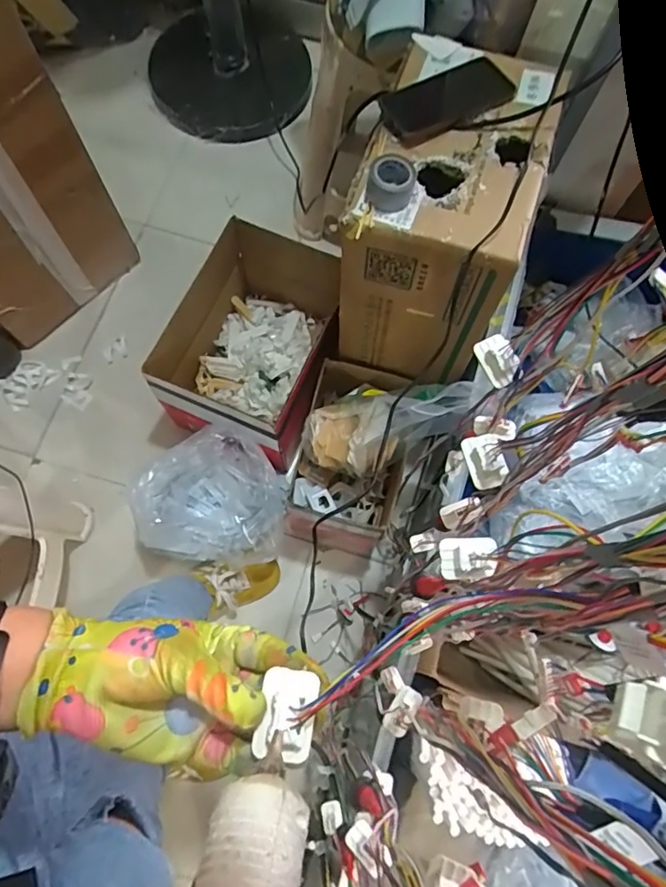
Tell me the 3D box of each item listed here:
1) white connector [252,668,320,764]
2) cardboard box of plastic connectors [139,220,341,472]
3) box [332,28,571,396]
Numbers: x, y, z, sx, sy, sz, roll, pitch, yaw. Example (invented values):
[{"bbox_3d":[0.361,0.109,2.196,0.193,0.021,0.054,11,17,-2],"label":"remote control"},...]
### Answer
[{"bbox_3d":[-0.022,0.135,0.271,0.024,0.015,0.038,10,73,1],"label":"white connector"},{"bbox_3d":[-0.145,-0.185,1.061,0.296,0.211,0.372,20,73,4],"label":"cardboard box of plastic connectors"},{"bbox_3d":[0.155,-0.331,0.823,0.218,0.317,0.366,19,73,4],"label":"box"}]

